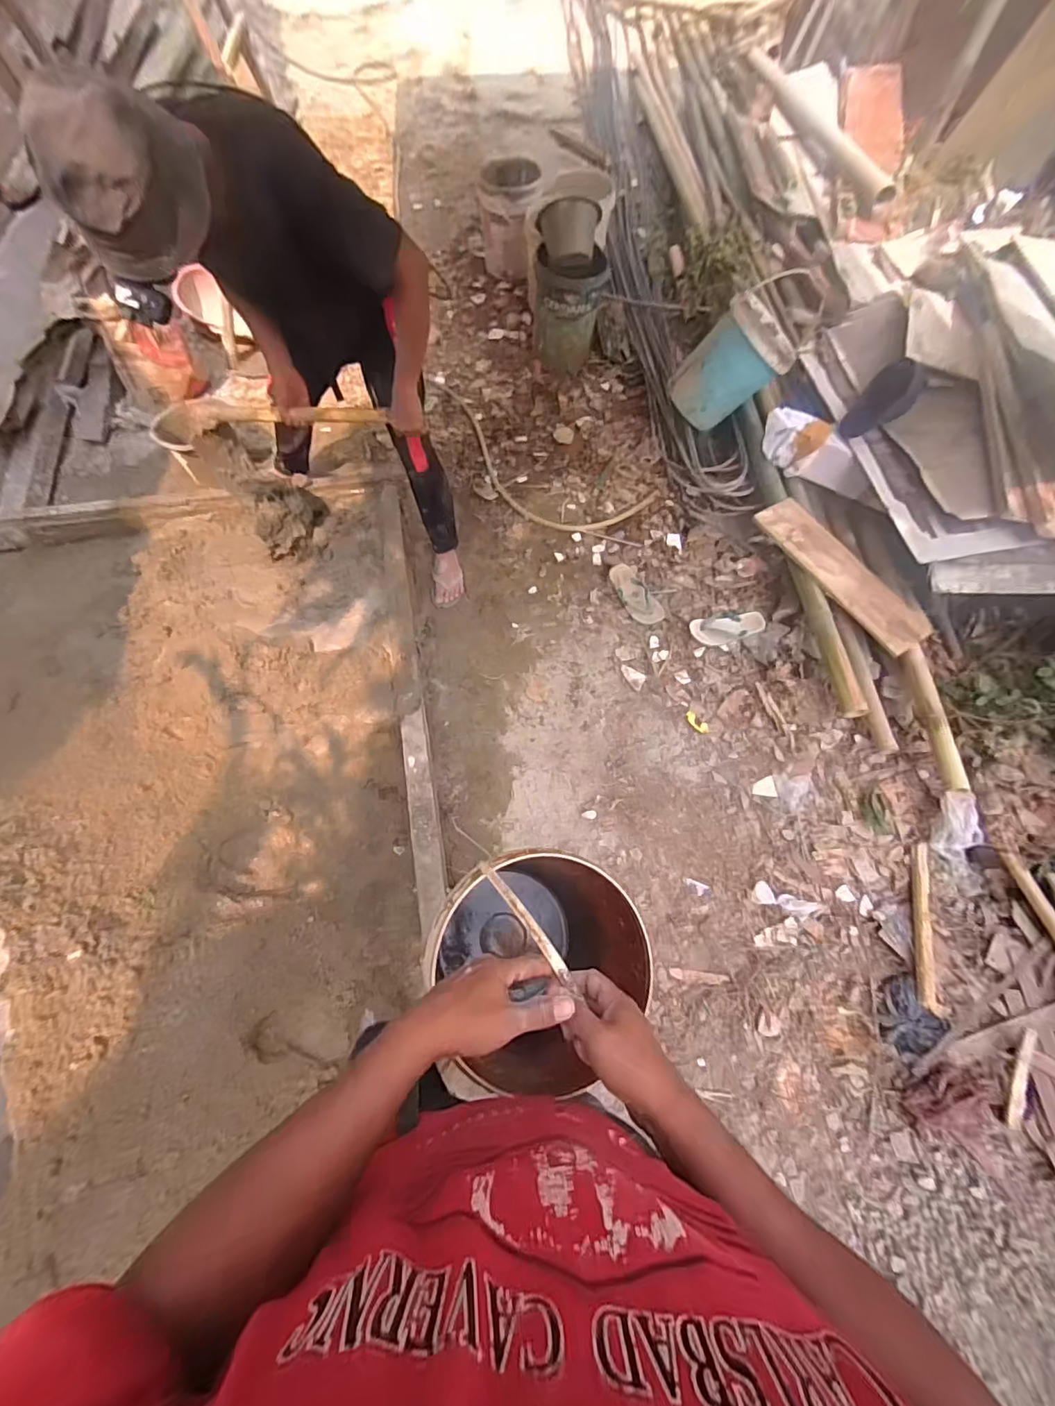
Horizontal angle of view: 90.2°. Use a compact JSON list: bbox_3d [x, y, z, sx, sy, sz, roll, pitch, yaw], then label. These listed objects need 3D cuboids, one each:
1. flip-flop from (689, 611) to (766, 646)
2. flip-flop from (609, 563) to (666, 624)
[{"bbox_3d":[0.679,-0.255,1.768,0.260,0.038,0.103,-10,65,-7],"label":"flip-flop"},{"bbox_3d":[0.373,-0.382,1.832,0.099,0.054,0.268,-25,68,-14],"label":"flip-flop"}]

